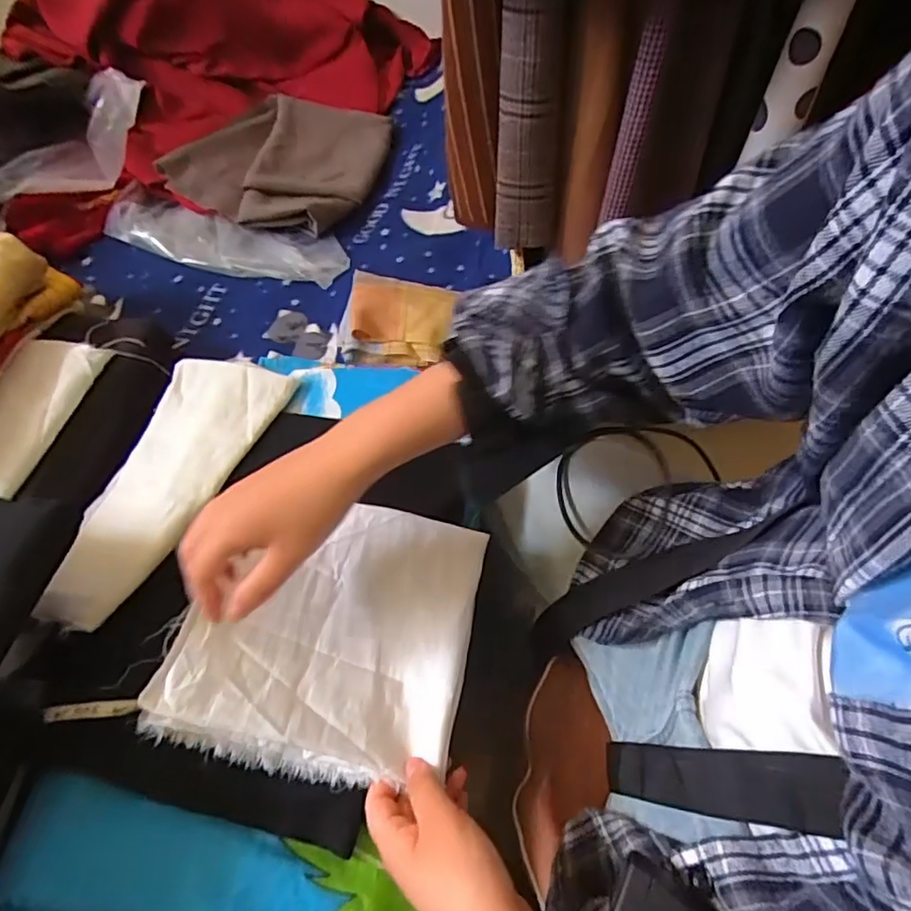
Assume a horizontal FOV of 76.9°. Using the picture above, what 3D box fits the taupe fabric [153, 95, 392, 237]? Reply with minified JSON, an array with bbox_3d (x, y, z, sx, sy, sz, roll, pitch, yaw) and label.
[{"bbox_3d":[-0.239,-0.429,0.830,0.233,0.073,0.296,12,53,9],"label":"taupe fabric"}]

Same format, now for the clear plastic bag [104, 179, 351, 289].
[{"bbox_3d":[-0.298,-0.283,0.751,0.328,0.045,0.100,12,53,9],"label":"clear plastic bag"}]

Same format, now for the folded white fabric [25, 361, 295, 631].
[{"bbox_3d":[-0.262,0.017,0.513,0.122,0.031,0.277,10,53,17],"label":"folded white fabric"}]

